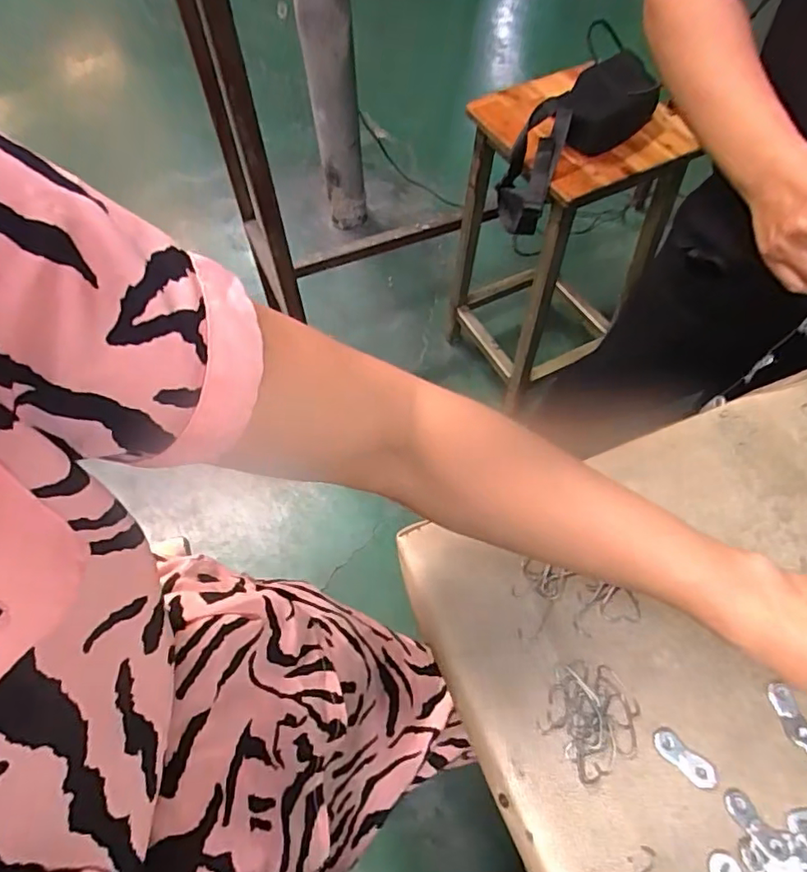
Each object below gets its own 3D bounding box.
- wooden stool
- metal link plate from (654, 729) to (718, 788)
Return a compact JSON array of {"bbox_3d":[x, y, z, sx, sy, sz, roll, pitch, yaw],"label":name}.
[{"bbox_3d":[0.313,-0.419,1.193,0.332,0.572,0.335,-17,60,-10],"label":"wooden stool"},{"bbox_3d":[0.171,0.195,0.342,0.039,0.004,0.015,36,65,20],"label":"metal link plate"}]

